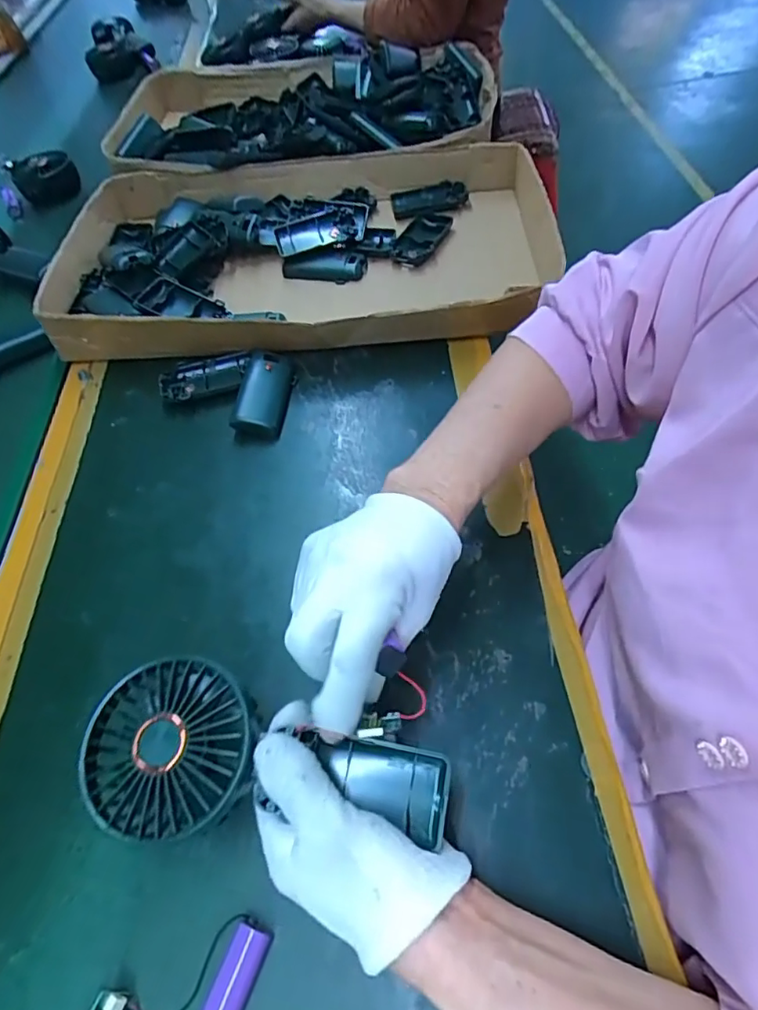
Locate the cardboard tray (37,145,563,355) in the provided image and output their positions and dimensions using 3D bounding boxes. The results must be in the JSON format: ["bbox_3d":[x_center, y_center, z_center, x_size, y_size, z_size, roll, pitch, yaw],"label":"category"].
[{"bbox_3d":[-0.087,-0.291,0.608,0.511,0.063,0.316,-3,57,3],"label":"cardboard tray"}]

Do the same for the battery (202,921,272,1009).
[{"bbox_3d":[-0.075,0.246,0.267,0.018,0.018,0.065,16,60,15],"label":"battery"}]

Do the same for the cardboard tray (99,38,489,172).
[{"bbox_3d":[-0.102,-0.569,0.787,0.519,0.062,0.341,-4,55,6],"label":"cardboard tray"}]

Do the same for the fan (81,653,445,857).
[{"bbox_3d":[-0.056,0.132,0.280,0.182,0.035,0.079,10,57,-2],"label":"fan"}]

